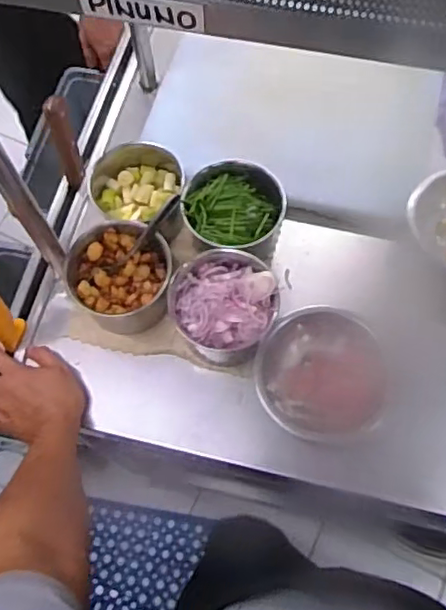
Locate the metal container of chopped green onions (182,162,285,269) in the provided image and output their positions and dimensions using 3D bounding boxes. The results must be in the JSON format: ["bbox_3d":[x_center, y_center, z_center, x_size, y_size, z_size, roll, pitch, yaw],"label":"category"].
[{"bbox_3d":[0.013,-0.111,0.782,0.120,0.105,0.111,-1,68,3],"label":"metal container of chopped green onions"}]

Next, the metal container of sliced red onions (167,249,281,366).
[{"bbox_3d":[0.003,0.006,0.724,0.123,0.081,0.118,3,68,4],"label":"metal container of sliced red onions"}]

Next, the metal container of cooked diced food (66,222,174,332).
[{"bbox_3d":[-0.121,-0.029,0.753,0.124,0.088,0.117,-1,68,3],"label":"metal container of cooked diced food"}]

